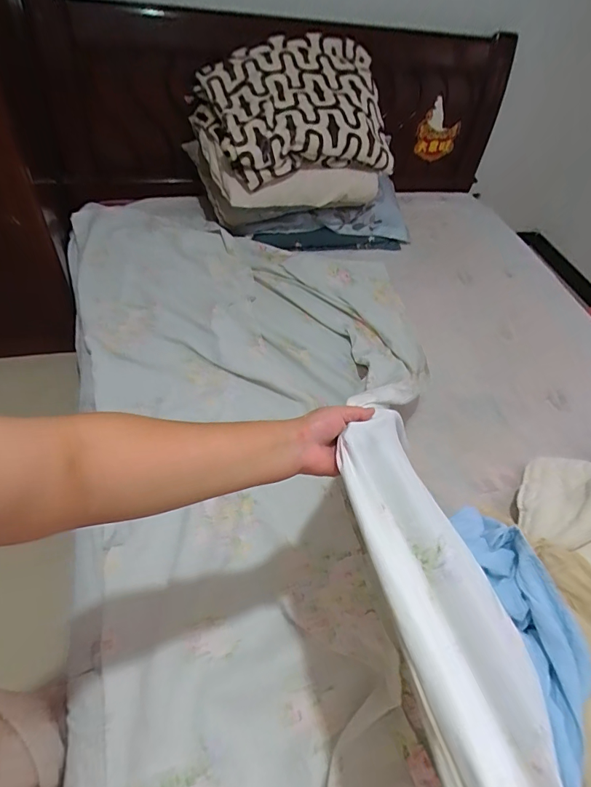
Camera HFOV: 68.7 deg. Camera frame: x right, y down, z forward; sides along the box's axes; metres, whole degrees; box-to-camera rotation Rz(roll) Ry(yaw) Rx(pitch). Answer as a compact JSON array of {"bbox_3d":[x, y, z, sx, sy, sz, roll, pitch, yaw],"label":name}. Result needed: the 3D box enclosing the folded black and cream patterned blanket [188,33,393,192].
[{"bbox_3d":[0.005,-0.866,1.314,0.580,0.249,0.384,-8,54,-15],"label":"folded black and cream patterned blanket"}]

